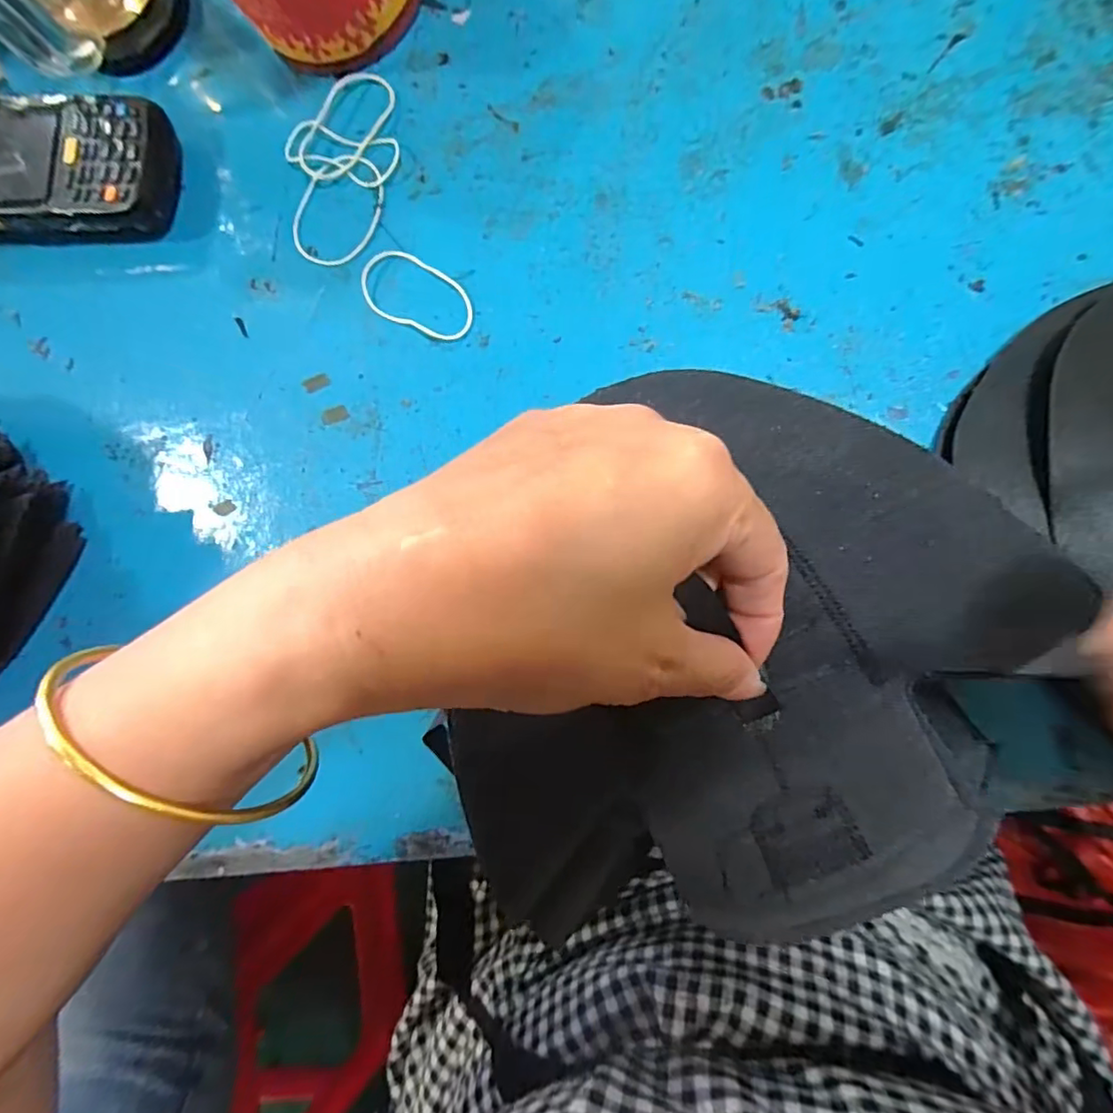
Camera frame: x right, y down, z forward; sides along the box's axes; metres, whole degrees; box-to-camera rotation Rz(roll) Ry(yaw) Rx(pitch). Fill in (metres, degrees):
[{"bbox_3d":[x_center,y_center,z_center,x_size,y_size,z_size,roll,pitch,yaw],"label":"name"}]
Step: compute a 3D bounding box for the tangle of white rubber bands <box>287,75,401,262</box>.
[{"bbox_3d":[-0.116,-0.209,0.310,0.063,0.007,0.103,-6,85,8],"label":"tangle of white rubber bands"}]

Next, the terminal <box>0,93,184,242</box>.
[{"bbox_3d":[-0.285,-0.215,0.324,0.144,0.028,0.072,8,87,9],"label":"terminal"}]

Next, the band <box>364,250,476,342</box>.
[{"bbox_3d":[-0.073,-0.135,0.298,0.067,0.004,0.036,36,91,10],"label":"band"}]

